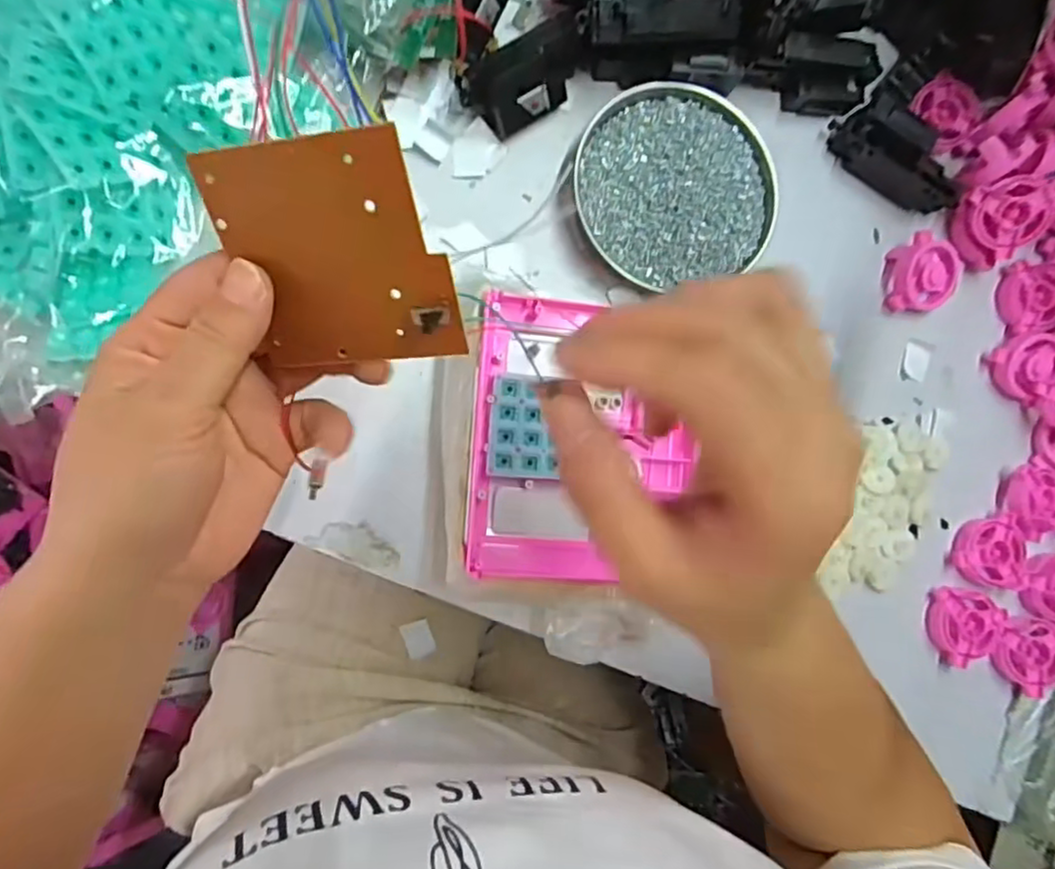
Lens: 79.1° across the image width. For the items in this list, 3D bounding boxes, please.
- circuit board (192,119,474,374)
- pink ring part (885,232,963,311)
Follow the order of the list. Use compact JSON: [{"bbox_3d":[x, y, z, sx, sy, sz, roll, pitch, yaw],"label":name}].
[{"bbox_3d":[-0.061,-0.054,0.200,0.072,0.006,0.070,0,125,13],"label":"circuit board"},{"bbox_3d":[0.288,-0.115,0.456,0.050,0.021,0.052,2,88,-9],"label":"pink ring part"}]

